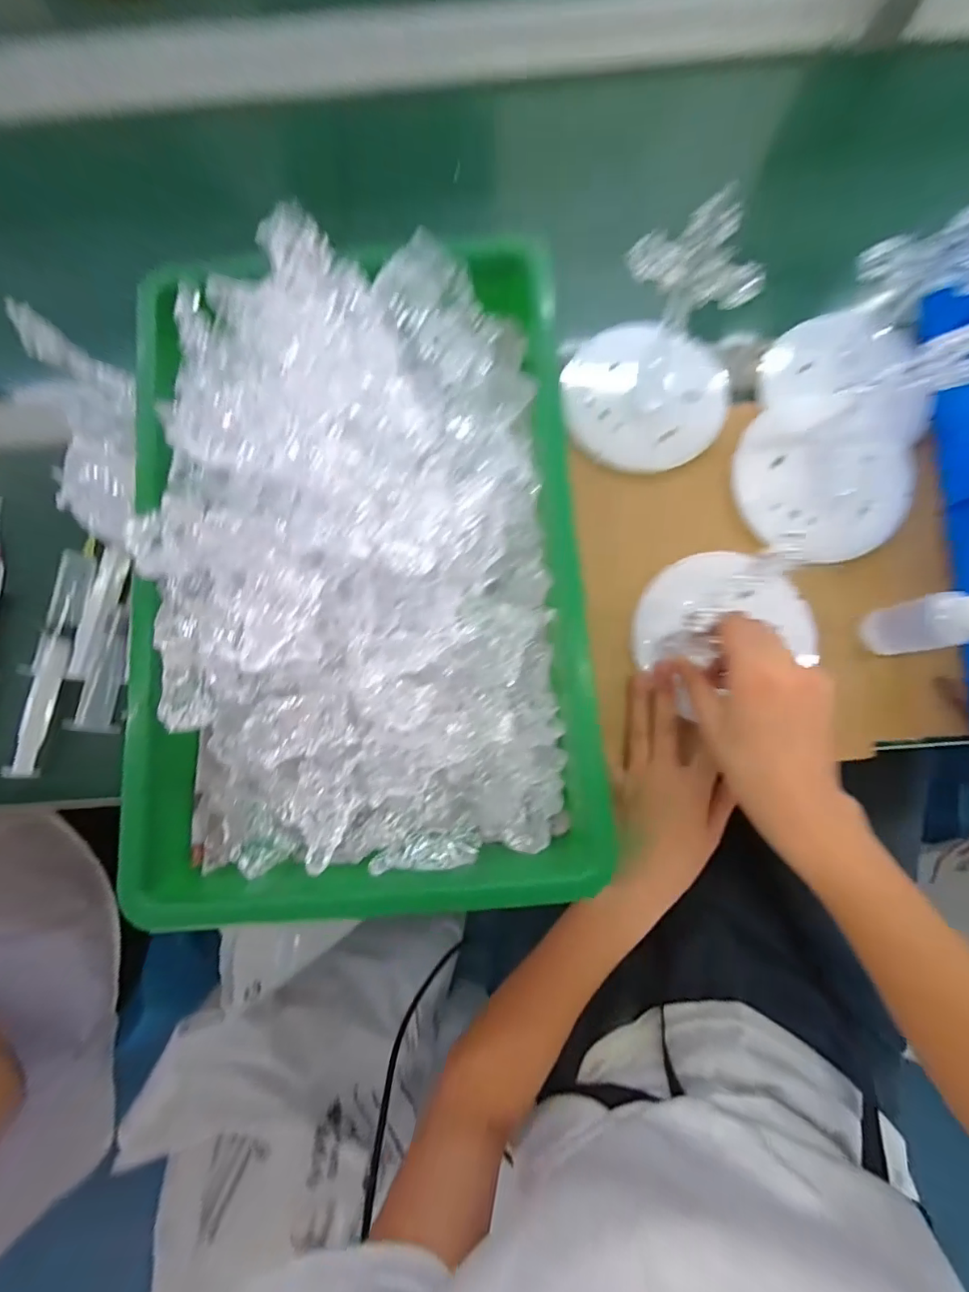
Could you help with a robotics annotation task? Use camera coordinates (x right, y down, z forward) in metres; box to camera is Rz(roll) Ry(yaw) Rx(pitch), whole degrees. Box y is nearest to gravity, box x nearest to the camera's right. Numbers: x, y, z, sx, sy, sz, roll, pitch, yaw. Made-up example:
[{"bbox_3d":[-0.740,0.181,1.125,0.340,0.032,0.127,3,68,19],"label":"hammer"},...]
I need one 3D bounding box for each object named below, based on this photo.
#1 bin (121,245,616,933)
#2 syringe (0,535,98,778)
[{"bbox_3d":[-0.078,-0.052,0.303,0.270,0.078,0.417,-4,81,1],"label":"bin"},{"bbox_3d":[-0.334,0.007,0.374,0.026,0.017,0.183,8,81,3],"label":"syringe"}]

